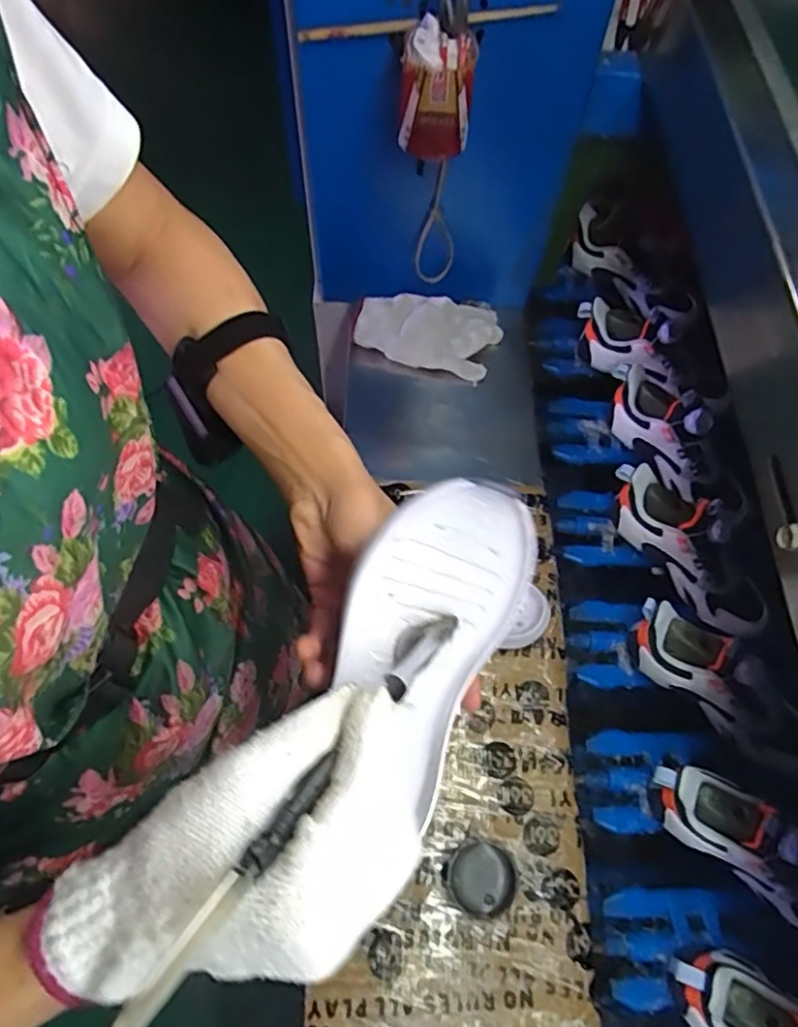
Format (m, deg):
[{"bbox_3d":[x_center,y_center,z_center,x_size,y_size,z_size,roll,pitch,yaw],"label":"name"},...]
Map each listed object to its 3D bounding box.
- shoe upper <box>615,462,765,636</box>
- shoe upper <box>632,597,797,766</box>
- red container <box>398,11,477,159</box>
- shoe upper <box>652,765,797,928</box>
[{"bbox_3d":[0.314,0.039,0.686,0.066,0.100,0.217,-43,78,-13],"label":"shoe upper"},{"bbox_3d":[0.323,0.169,0.625,0.216,0.096,0.067,38,75,11],"label":"shoe upper"},{"bbox_3d":[0.034,-0.380,0.572,0.064,0.089,0.058,7,72,1],"label":"red container"},{"bbox_3d":[0.324,0.301,0.566,0.221,0.098,0.075,32,74,9],"label":"shoe upper"}]

